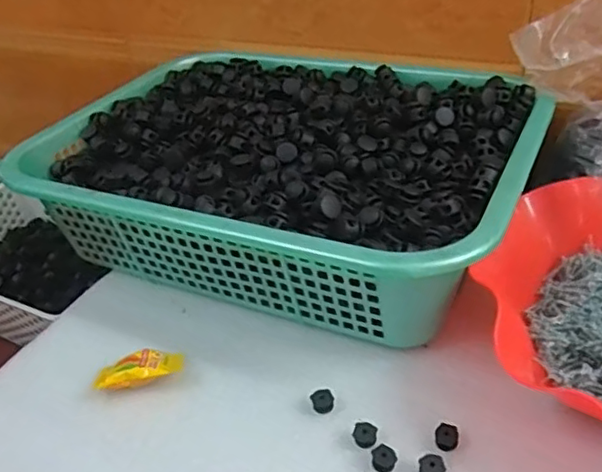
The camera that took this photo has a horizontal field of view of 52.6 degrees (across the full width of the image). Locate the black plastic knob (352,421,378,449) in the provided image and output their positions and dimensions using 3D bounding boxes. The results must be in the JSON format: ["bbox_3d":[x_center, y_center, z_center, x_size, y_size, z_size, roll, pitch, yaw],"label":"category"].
[{"bbox_3d":[0.038,0.117,0.357,0.014,0.008,0.013,-4,37,3],"label":"black plastic knob"}]

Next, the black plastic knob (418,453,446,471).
[{"bbox_3d":[0.072,0.128,0.336,0.014,0.008,0.012,-2,37,7],"label":"black plastic knob"}]

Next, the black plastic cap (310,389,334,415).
[{"bbox_3d":[0.014,0.103,0.379,0.013,0.008,0.013,-4,37,3],"label":"black plastic cap"}]

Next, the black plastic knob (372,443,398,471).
[{"bbox_3d":[0.046,0.125,0.342,0.014,0.009,0.012,18,44,29],"label":"black plastic knob"}]

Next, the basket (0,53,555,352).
[{"bbox_3d":[-0.011,-0.058,0.519,0.383,0.093,0.281,12,41,23],"label":"basket"}]

